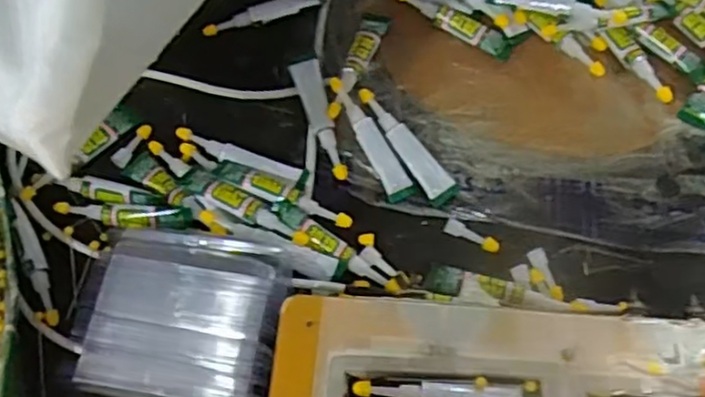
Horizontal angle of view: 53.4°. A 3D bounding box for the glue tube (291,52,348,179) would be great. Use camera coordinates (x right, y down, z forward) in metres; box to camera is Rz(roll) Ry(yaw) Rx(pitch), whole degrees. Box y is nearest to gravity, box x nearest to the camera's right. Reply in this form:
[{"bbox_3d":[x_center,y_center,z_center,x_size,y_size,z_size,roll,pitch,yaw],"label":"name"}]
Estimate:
[{"bbox_3d":[-0.019,-0.049,0.429,0.017,0.006,0.080,-17,78,-6],"label":"glue tube"}]

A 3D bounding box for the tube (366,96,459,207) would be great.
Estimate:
[{"bbox_3d":[0.031,-0.032,0.421,0.019,0.012,0.083,-37,68,-14],"label":"tube"}]

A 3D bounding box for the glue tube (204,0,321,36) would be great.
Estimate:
[{"bbox_3d":[-0.061,-0.126,0.474,0.080,0.007,0.016,-21,66,-8],"label":"glue tube"}]

